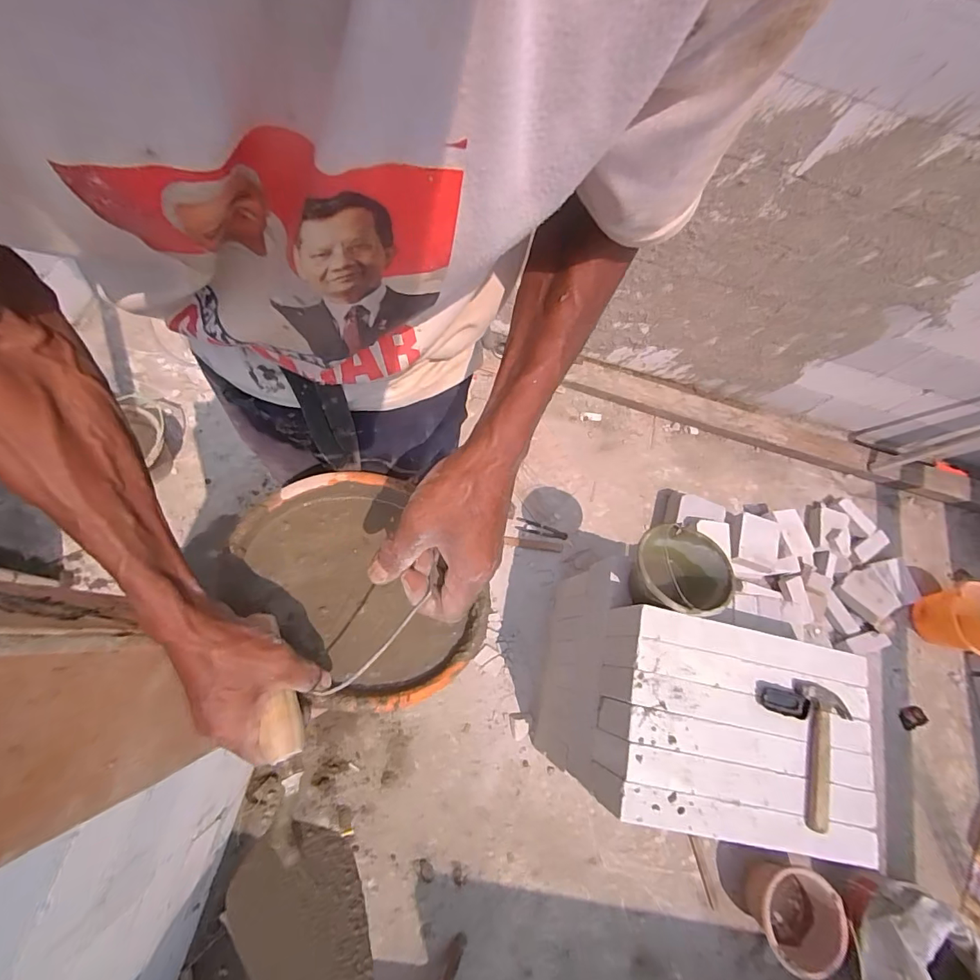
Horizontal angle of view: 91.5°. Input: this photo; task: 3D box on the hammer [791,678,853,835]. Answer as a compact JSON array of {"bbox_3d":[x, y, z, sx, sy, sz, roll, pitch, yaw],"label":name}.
[{"bbox_3d":[0.746,0.584,1.050,0.119,0.031,0.295,10,72,-6],"label":"hammer"}]

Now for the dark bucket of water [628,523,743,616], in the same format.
[{"bbox_3d":[0.493,0.217,1.263,0.239,0.206,0.223,2,73,-8],"label":"dark bucket of water"}]

